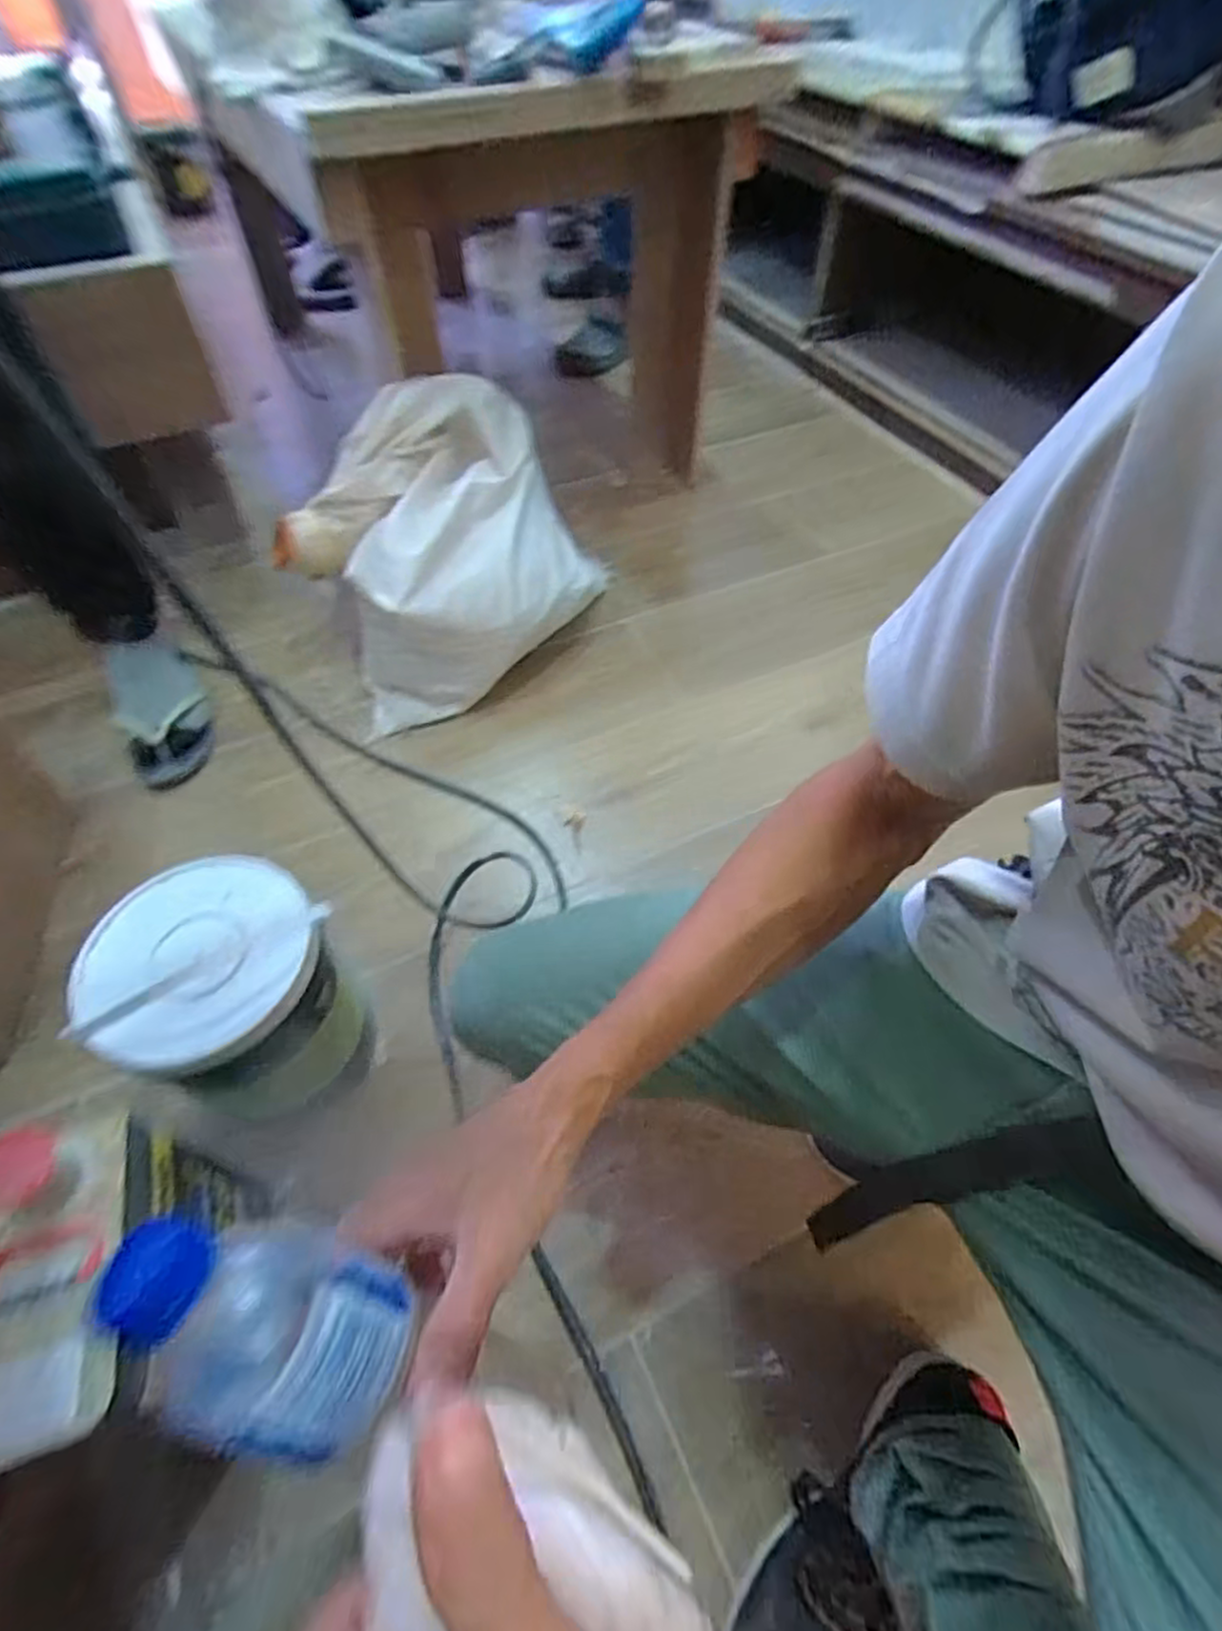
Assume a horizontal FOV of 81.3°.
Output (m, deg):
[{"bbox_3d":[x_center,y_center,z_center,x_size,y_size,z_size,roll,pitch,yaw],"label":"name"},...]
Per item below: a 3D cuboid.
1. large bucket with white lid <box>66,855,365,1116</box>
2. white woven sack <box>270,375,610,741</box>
[{"bbox_3d":[-0.314,0.166,0.622,0.156,0.202,0.156,0,54,0],"label":"large bucket with white lid"},{"bbox_3d":[-0.230,-0.355,0.968,0.373,0.286,0.314,-21,57,-15],"label":"white woven sack"}]

